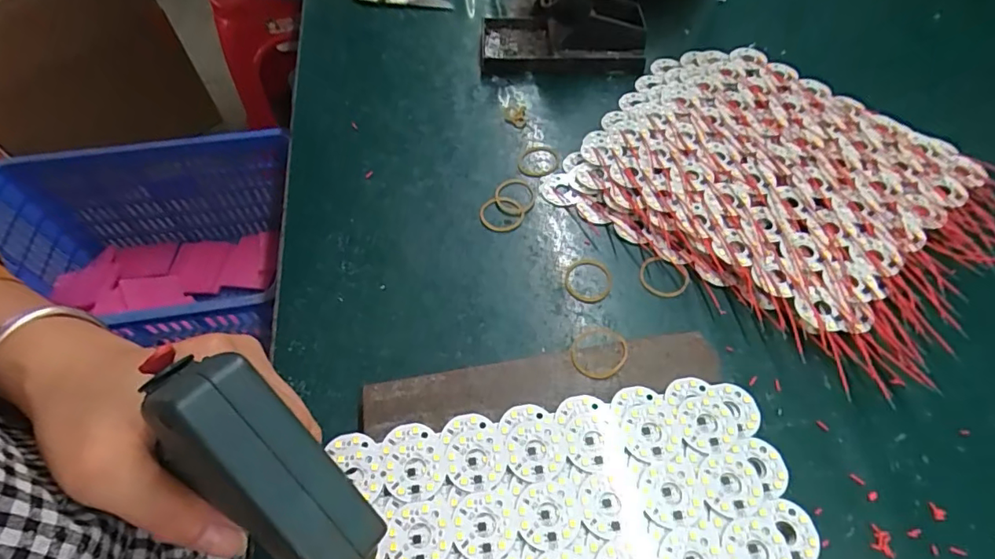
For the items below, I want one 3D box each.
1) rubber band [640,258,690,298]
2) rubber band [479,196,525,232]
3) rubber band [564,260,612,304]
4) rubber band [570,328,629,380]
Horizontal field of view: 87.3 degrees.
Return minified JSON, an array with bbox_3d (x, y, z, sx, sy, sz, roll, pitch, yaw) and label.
[{"bbox_3d":[0.111,-0.002,0.348,0.032,0.004,0.029,22,59,18],"label":"rubber band"},{"bbox_3d":[0.003,-0.048,0.377,0.030,0.004,0.031,-1,56,1],"label":"rubber band"},{"bbox_3d":[0.061,0.000,0.349,0.031,0.004,0.036,10,57,8],"label":"rubber band"},{"bbox_3d":[0.059,0.041,0.304,0.033,0.004,0.038,28,61,19],"label":"rubber band"}]

